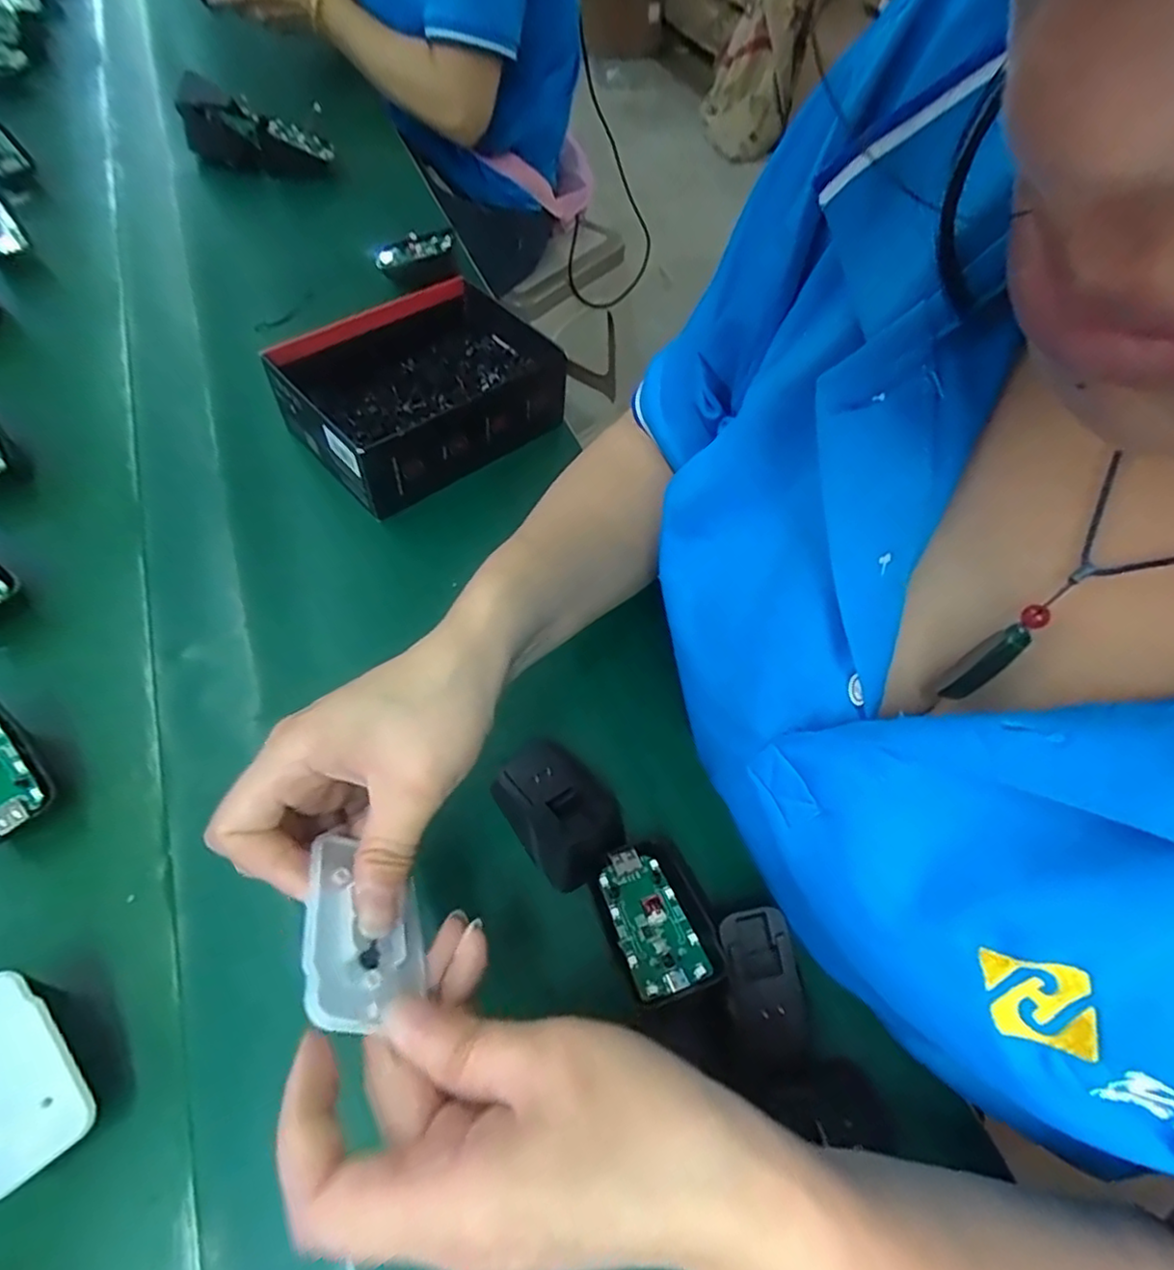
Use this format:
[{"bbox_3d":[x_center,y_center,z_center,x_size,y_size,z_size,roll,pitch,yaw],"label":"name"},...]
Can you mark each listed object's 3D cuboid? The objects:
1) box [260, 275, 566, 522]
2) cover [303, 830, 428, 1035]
[{"bbox_3d":[-0.112,-0.178,0.465,0.178,0.061,0.122,-34,64,-23],"label":"box"},{"bbox_3d":[-0.074,0.097,0.220,0.041,0.006,0.068,25,26,-35],"label":"cover"}]

